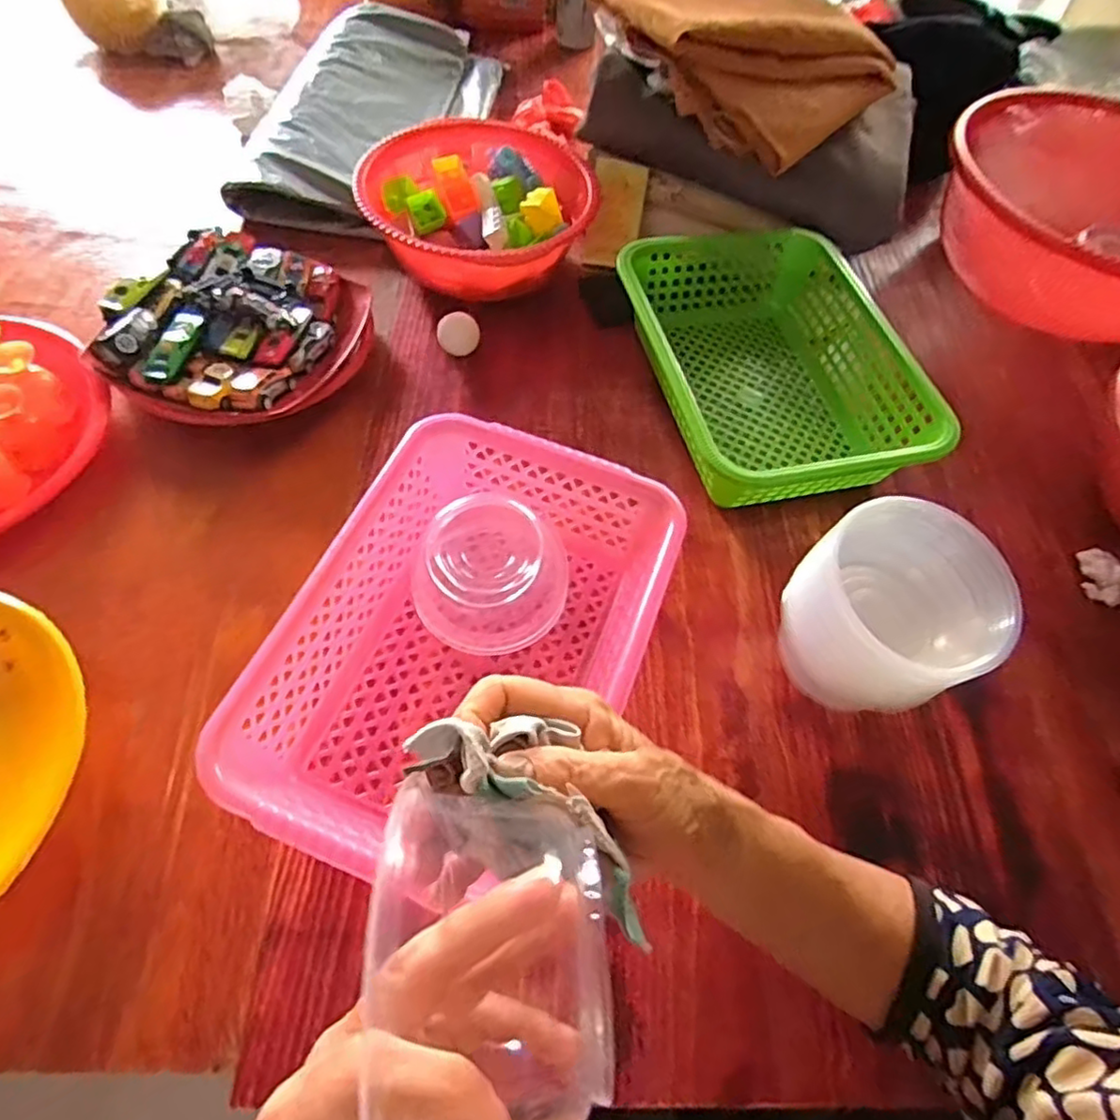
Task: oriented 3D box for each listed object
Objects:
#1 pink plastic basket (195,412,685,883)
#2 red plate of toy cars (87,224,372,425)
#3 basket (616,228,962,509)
[{"bbox_3d":[-0.058,0.054,0.448,0.210,0.078,0.299,20,59,7],"label":"pink plastic basket"},{"bbox_3d":[-0.285,-0.205,0.590,0.186,0.072,0.199,2,58,-3],"label":"red plate of toy cars"},{"bbox_3d":[0.182,-0.177,0.602,0.216,0.085,0.288,-9,59,-10],"label":"basket"}]

